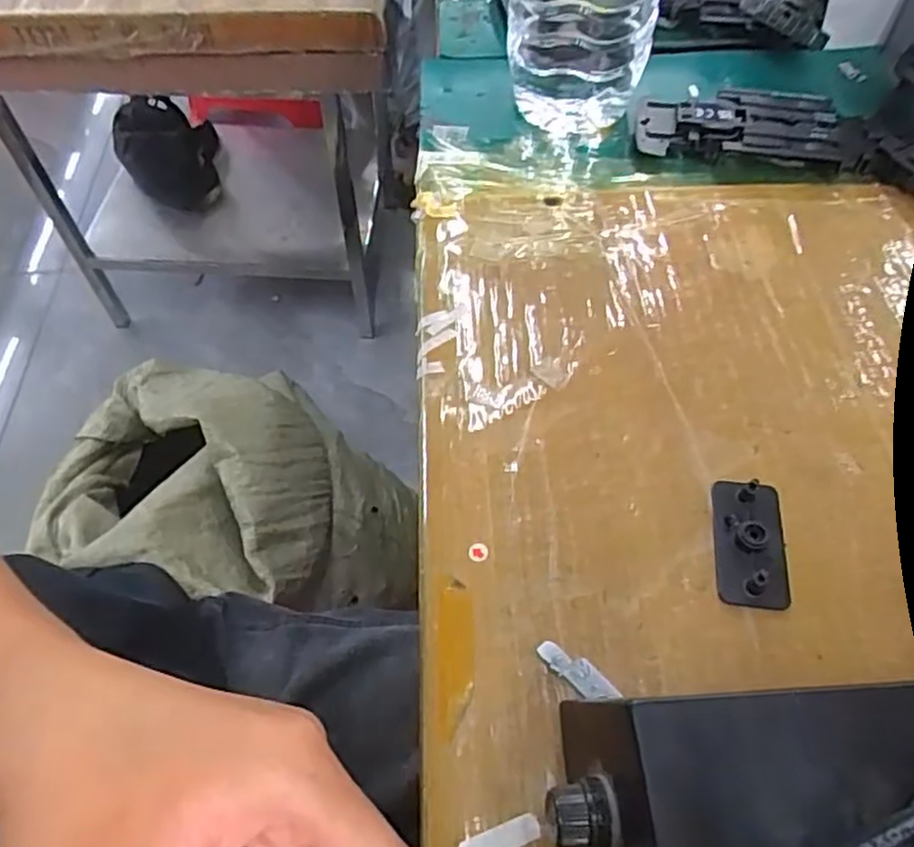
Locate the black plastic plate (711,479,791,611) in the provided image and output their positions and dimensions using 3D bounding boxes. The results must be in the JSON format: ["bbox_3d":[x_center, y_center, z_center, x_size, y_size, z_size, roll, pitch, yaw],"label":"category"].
[{"bbox_3d":[0.089,0.035,0.210,0.020,0.009,0.040,8,56,6],"label":"black plastic plate"}]

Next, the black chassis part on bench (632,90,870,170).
[{"bbox_3d":[0.135,-0.137,0.325,0.098,0.014,0.040,9,56,7],"label":"black chassis part on bench"}]

